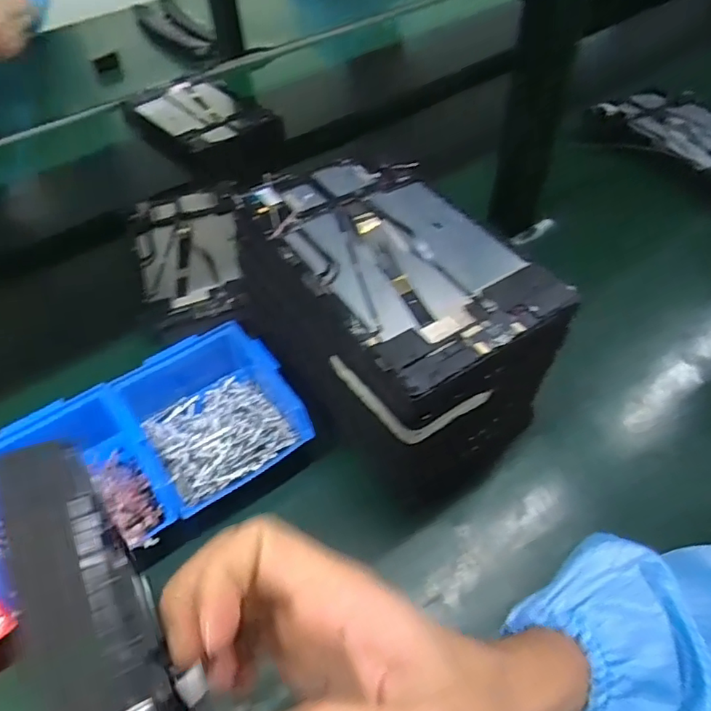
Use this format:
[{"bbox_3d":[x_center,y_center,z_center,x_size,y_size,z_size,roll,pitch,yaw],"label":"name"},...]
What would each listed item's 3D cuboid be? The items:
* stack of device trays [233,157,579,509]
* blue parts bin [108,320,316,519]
[{"bbox_3d":[0.028,-0.029,0.467,0.150,0.169,0.239,-29,55,-21],"label":"stack of device trays"},{"bbox_3d":[-0.126,0.048,0.480,0.126,0.062,0.150,-29,55,-21],"label":"blue parts bin"}]

